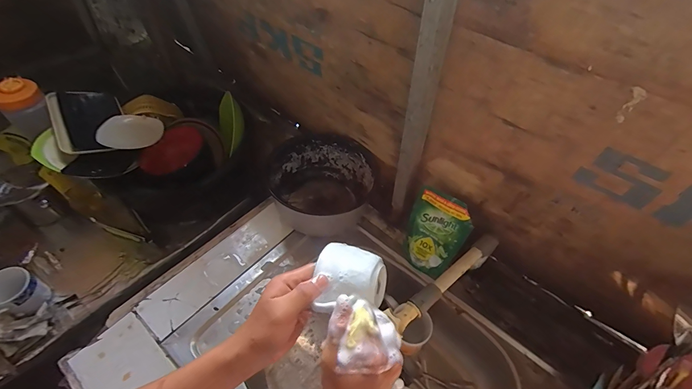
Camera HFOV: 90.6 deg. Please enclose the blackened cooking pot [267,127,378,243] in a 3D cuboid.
[{"bbox_3d":[-0.053,-0.019,0.784,0.233,0.135,0.197,10,51,3],"label":"blackened cooking pot"}]

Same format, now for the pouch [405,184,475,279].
[{"bbox_3d":[0.173,0.078,0.677,0.110,0.174,0.024,32,35,21],"label":"pouch"}]

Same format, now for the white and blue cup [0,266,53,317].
[{"bbox_3d":[-0.712,0.215,0.744,0.081,0.088,0.081,3,51,-3],"label":"white and blue cup"}]

